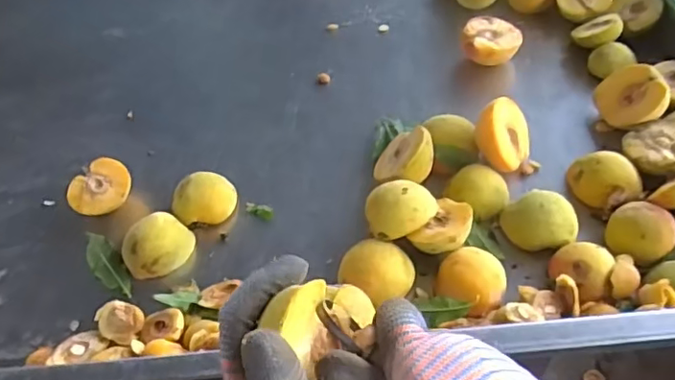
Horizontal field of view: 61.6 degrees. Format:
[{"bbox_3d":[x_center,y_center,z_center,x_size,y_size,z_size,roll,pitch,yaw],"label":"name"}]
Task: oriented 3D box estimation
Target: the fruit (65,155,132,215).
[{"bbox_3d":[-0.238,0.000,0.571,0.053,0.026,0.061,40,71,13],"label":"fruit"}]

